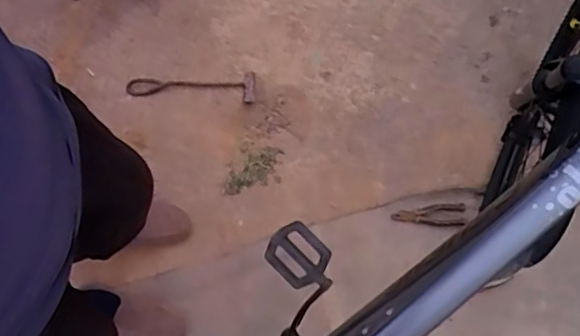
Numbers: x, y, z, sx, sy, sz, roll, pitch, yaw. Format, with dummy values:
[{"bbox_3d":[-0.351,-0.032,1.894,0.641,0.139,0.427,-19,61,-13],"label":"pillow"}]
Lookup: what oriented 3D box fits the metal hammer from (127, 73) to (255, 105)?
[{"bbox_3d":[-0.237,-0.197,1.401,0.305,0.017,0.068,3,74,1],"label":"metal hammer"}]

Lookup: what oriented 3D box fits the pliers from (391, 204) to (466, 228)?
[{"bbox_3d":[0.315,0.112,1.323,0.164,0.012,0.052,-3,74,0],"label":"pliers"}]

